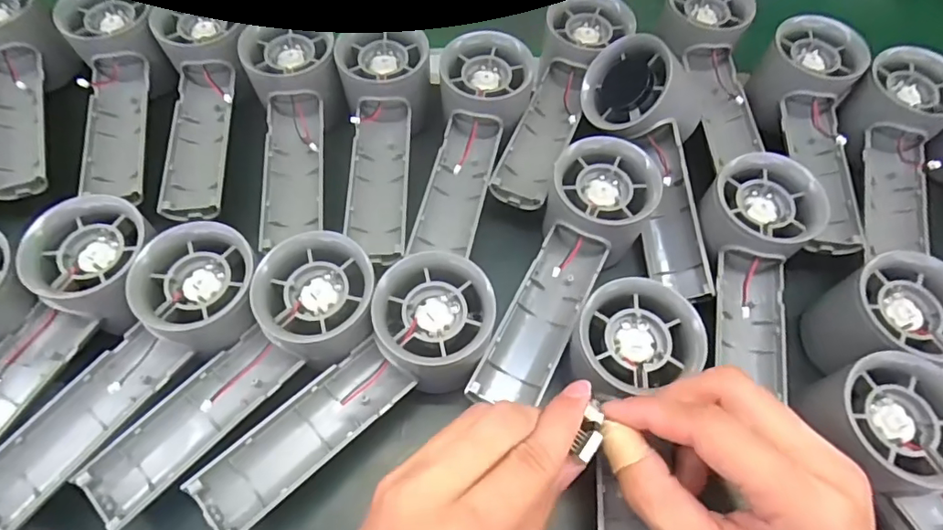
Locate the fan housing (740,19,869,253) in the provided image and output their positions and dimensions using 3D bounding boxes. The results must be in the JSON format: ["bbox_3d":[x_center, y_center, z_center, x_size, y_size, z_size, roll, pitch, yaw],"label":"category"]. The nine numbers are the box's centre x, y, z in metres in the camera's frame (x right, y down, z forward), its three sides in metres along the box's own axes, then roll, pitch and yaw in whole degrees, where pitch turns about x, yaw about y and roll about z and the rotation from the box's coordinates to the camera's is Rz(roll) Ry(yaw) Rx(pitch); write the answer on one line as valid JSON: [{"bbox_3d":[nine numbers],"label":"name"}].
[{"bbox_3d":[0.207,-0.082,0.320,0.055,0.044,0.148,13,63,5],"label":"fan housing"}]

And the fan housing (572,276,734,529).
[{"bbox_3d":[0.071,0.084,0.233,0.057,0.033,0.159,6,63,2],"label":"fan housing"}]

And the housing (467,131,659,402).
[{"bbox_3d":[0.049,0.006,0.289,0.054,0.048,0.158,26,78,12],"label":"housing"}]

